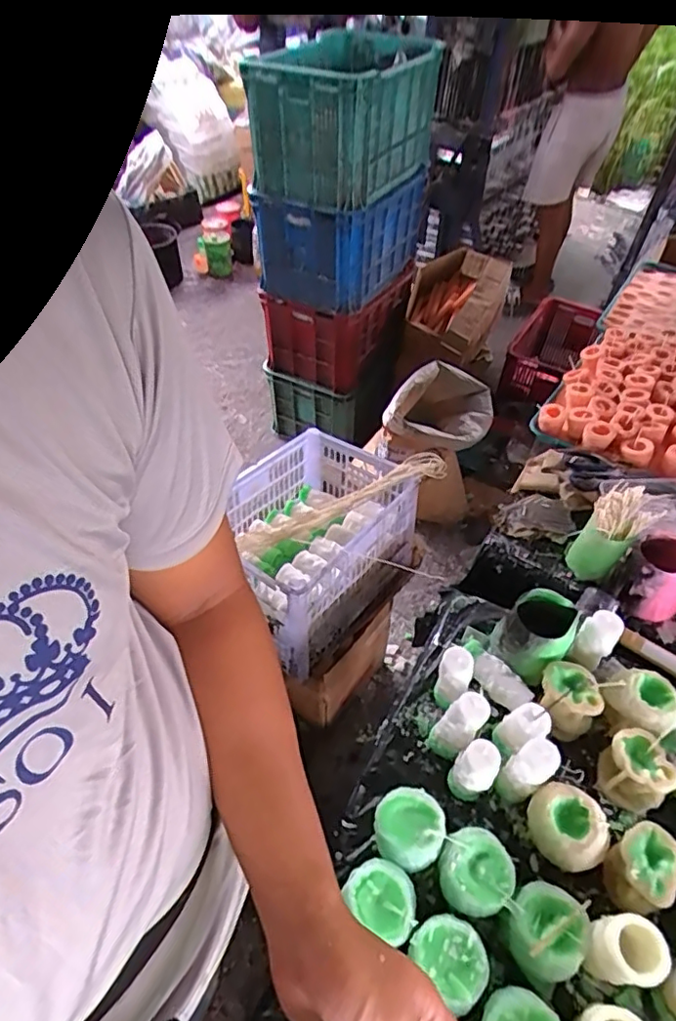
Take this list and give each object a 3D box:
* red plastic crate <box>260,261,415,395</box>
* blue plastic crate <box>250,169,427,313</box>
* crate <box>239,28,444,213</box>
[{"bbox_3d":[-0.006,-0.632,1.883,0.355,0.254,0.391,21,51,17],"label":"red plastic crate"},{"bbox_3d":[0.009,-0.832,1.695,0.338,0.264,0.430,25,52,20],"label":"blue plastic crate"},{"bbox_3d":[0.030,-0.981,1.441,0.311,0.266,0.411,29,54,23],"label":"crate"}]

